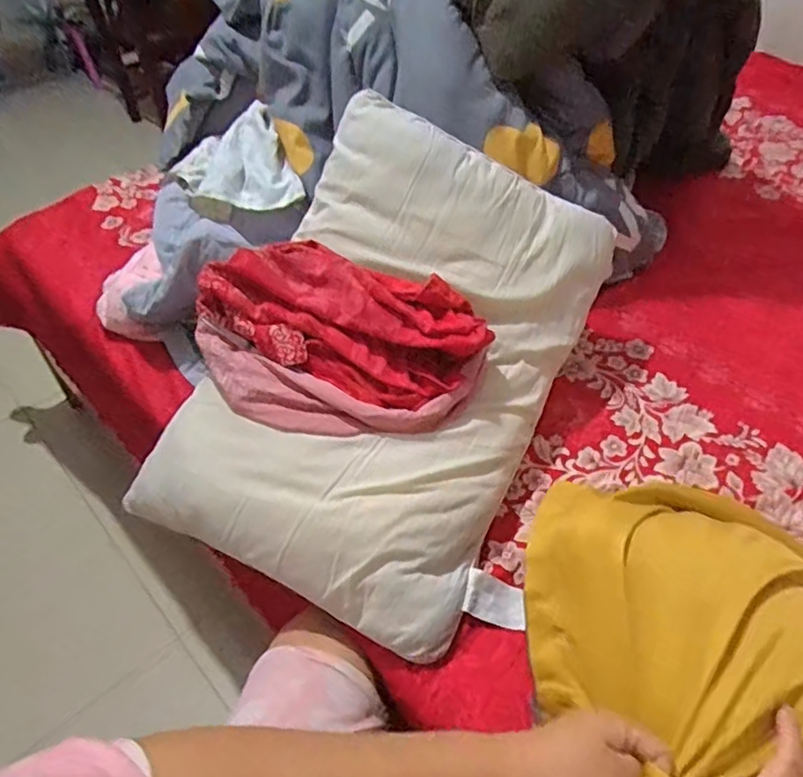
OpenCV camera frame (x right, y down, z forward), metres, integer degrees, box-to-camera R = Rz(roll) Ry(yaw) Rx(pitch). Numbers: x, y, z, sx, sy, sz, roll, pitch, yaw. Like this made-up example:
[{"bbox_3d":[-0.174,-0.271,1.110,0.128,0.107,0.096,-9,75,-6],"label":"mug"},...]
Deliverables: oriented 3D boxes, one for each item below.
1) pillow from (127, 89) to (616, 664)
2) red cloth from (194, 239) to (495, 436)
[{"bbox_3d":[-0.004,-0.039,0.775,0.423,0.105,0.600,27,70,2],"label":"pillow"},{"bbox_3d":[-0.078,-0.050,0.767,0.354,0.070,0.229,15,76,3],"label":"red cloth"}]

